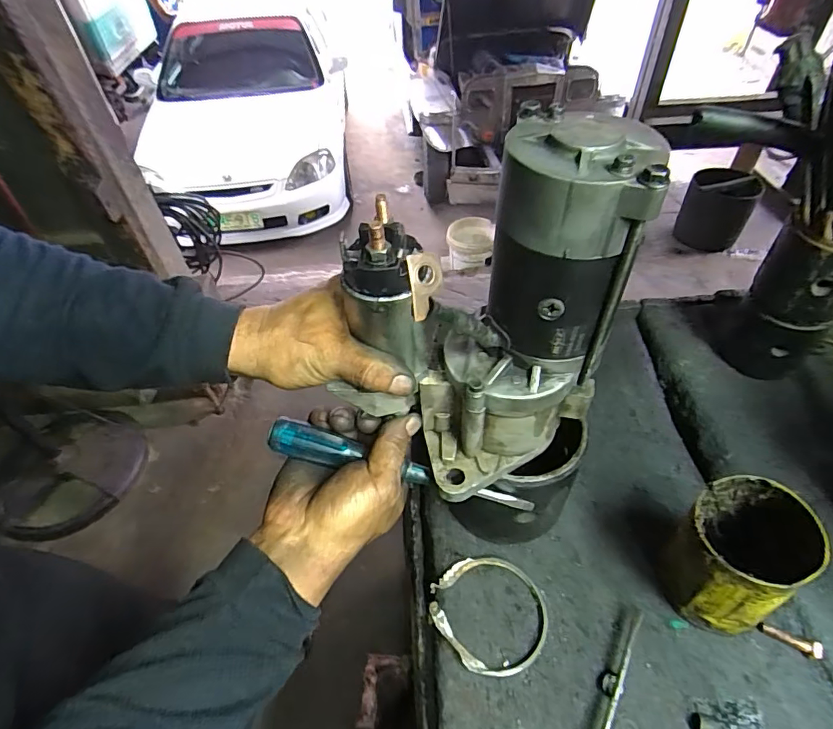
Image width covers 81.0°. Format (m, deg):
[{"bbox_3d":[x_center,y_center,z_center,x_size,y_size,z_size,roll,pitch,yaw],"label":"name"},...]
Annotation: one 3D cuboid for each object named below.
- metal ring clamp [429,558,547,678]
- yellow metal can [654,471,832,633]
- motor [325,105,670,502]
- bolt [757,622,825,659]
[{"bbox_3d":[0.060,0.200,0.398,0.084,0.020,0.088,-2,49,2],"label":"metal ring clamp"},{"bbox_3d":[0.233,0.145,0.360,0.074,0.119,0.077,-2,49,2],"label":"yellow metal can"},{"bbox_3d":[0.040,-0.024,0.298,0.145,0.204,0.094,-21,51,-14],"label":"motor"},{"bbox_3d":[0.281,0.207,0.367,0.039,0.010,0.011,19,53,19],"label":"bolt"}]

